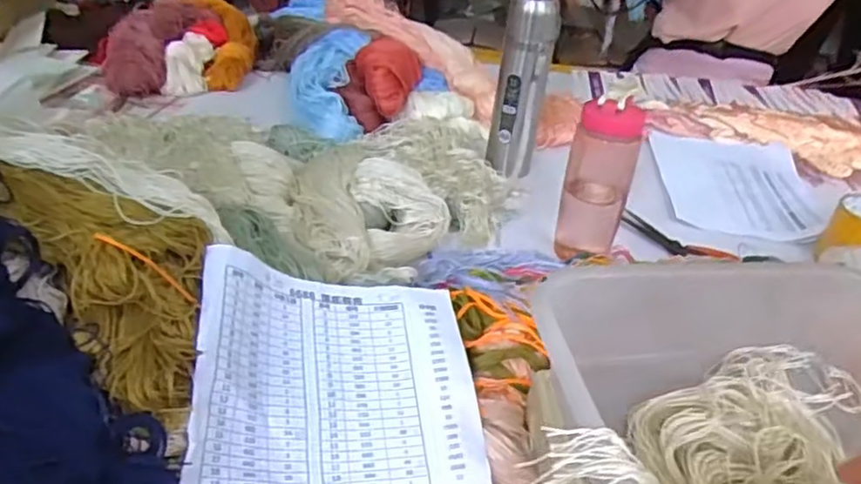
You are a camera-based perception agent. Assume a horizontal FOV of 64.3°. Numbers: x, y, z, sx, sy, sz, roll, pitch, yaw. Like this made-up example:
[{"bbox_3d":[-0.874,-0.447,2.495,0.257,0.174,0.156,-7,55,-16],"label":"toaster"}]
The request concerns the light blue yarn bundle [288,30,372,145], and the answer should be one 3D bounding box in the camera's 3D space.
[{"bbox_3d":[-0.147,-0.230,1.000,0.109,0.060,0.259,2,47,-8],"label":"light blue yarn bundle"}]

